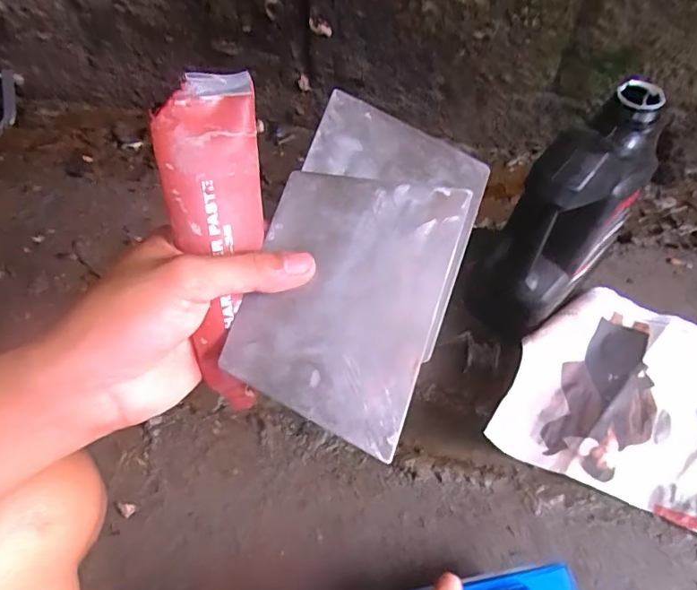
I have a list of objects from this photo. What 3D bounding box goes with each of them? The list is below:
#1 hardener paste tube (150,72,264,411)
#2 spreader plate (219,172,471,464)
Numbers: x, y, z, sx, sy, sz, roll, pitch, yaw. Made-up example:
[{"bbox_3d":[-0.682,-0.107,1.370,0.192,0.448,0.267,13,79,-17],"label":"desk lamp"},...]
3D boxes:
[{"bbox_3d":[-0.068,-0.020,0.278,0.043,0.173,0.028,1,18,2],"label":"hardener paste tube"},{"bbox_3d":[-0.002,-0.001,0.279,0.096,0.006,0.136,17,80,6],"label":"spreader plate"}]

